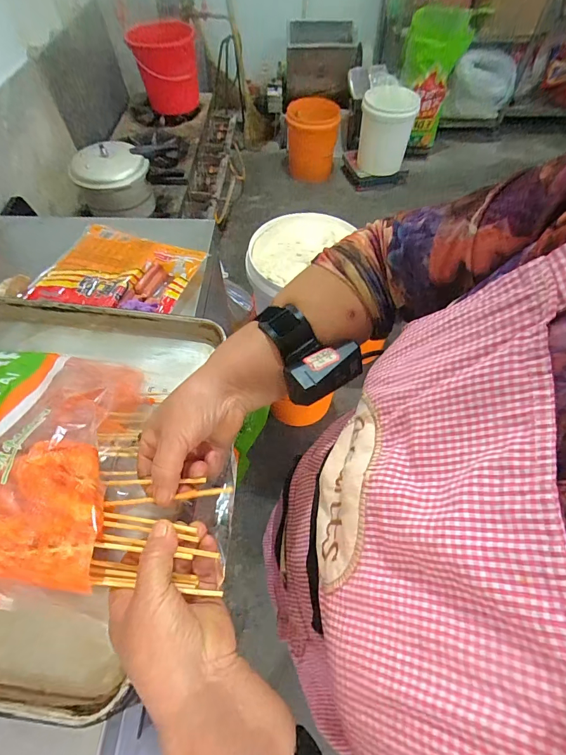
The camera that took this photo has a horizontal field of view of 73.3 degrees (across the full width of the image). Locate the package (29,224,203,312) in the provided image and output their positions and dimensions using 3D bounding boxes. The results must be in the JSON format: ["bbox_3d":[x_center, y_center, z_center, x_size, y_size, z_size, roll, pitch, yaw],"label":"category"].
[{"bbox_3d":[-0.317,-0.205,0.744,0.270,0.031,0.227,14,58,10],"label":"package"}]

